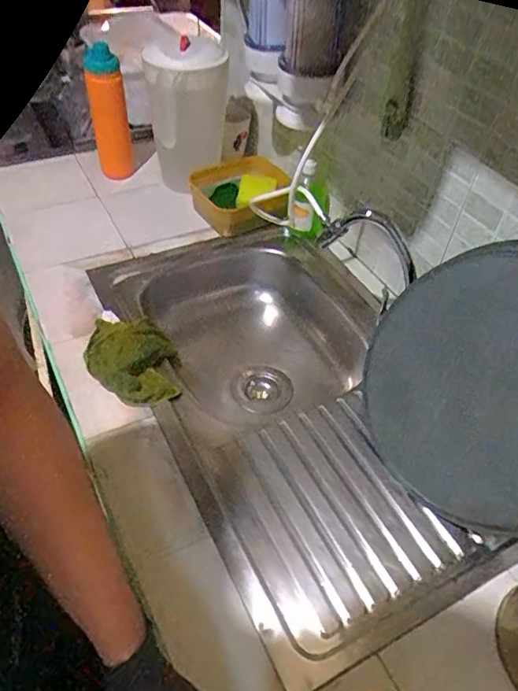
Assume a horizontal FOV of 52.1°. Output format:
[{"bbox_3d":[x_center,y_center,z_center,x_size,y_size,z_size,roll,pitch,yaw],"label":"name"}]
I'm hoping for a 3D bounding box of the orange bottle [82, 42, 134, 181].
[{"bbox_3d":[-0.312,-0.479,1.105,0.074,0.248,0.067,-11,49,-13],"label":"orange bottle"}]

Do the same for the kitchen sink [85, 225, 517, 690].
[{"bbox_3d":[0.025,0.088,0.906,0.420,0.173,0.804,-20,51,-20],"label":"kitchen sink"}]

